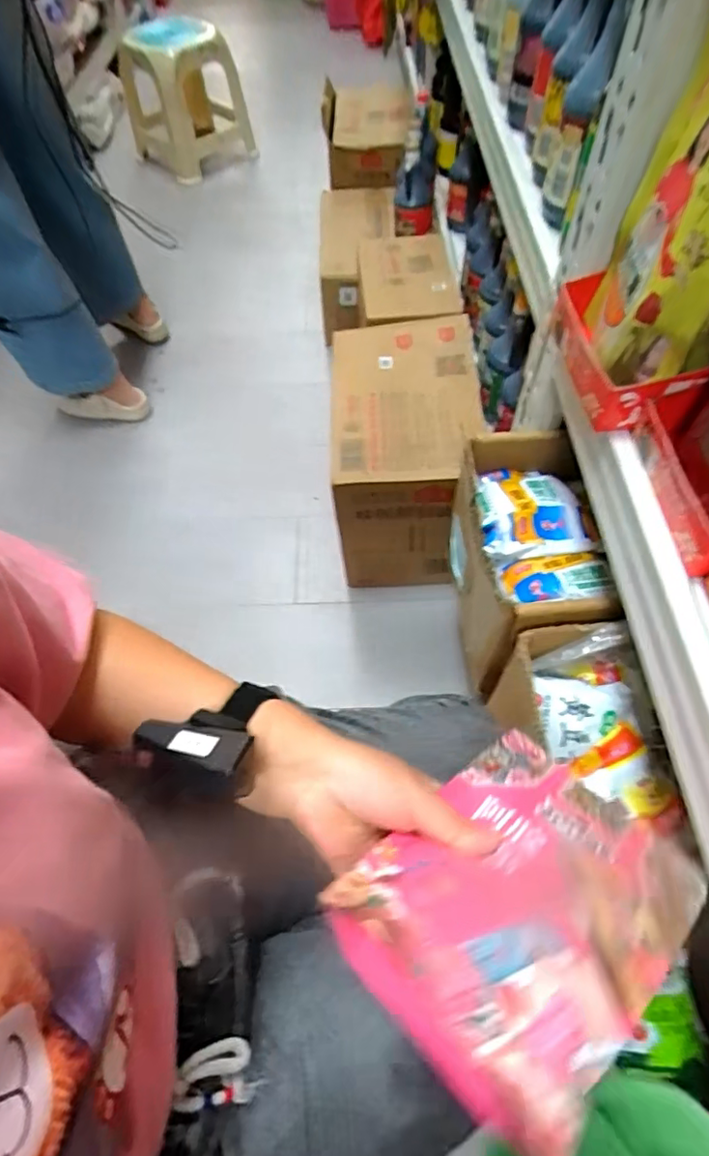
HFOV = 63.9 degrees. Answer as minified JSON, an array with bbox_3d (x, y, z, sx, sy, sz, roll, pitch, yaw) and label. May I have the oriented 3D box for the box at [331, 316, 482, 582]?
[{"bbox_3d":[0.086,-0.229,1.032,0.231,0.287,0.374,0,58,3],"label":"box"}]

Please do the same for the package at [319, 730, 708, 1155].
[{"bbox_3d":[0.101,0.176,0.326,0.216,0.022,0.144,-14,39,-44],"label":"package"}]

